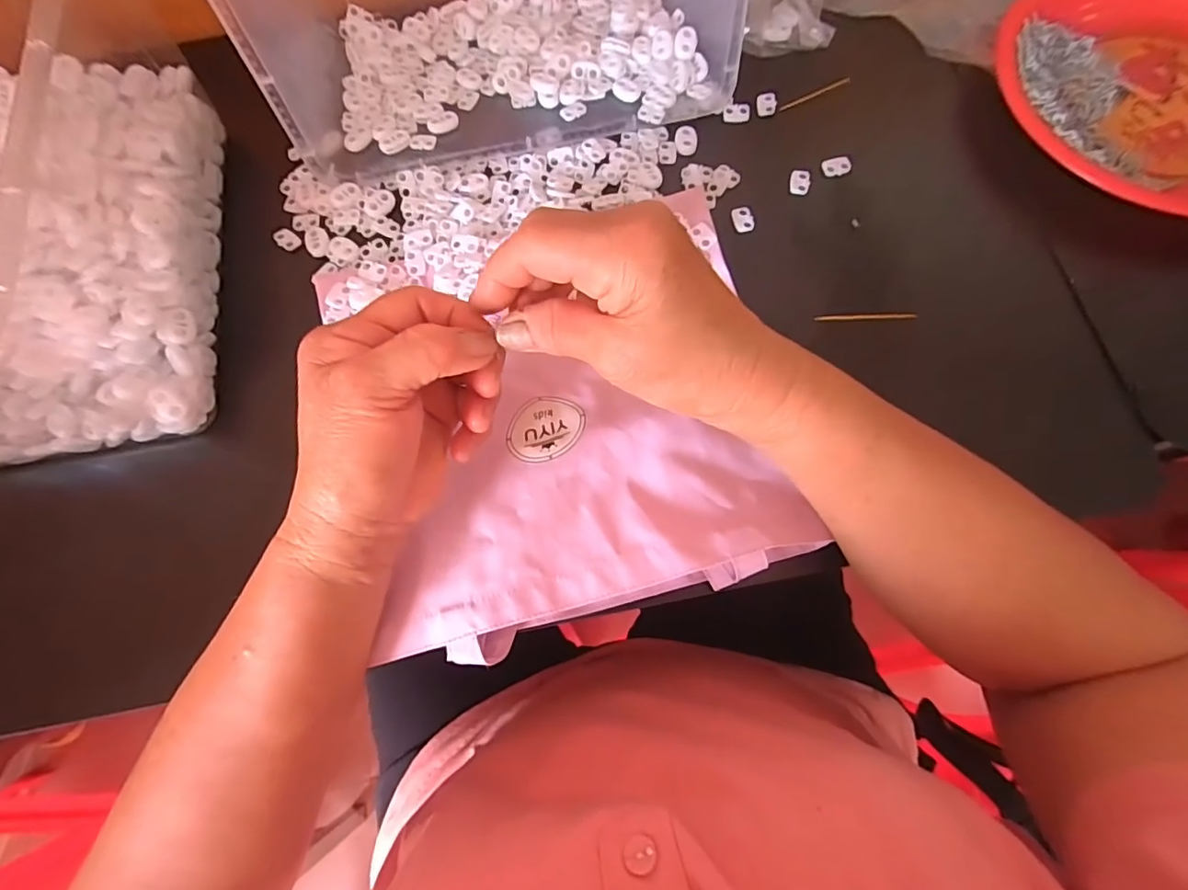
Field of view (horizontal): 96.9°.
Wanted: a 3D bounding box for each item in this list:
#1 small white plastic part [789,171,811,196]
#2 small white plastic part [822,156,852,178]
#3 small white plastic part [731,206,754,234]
[{"bbox_3d":[0.142,-0.181,0.360,0.013,0.004,0.018,12,74,5],"label":"small white plastic part"},{"bbox_3d":[0.169,-0.194,0.363,0.020,0.004,0.014,-11,73,-2],"label":"small white plastic part"},{"bbox_3d":[0.100,-0.152,0.353,0.013,0.004,0.019,-7,73,0],"label":"small white plastic part"}]

